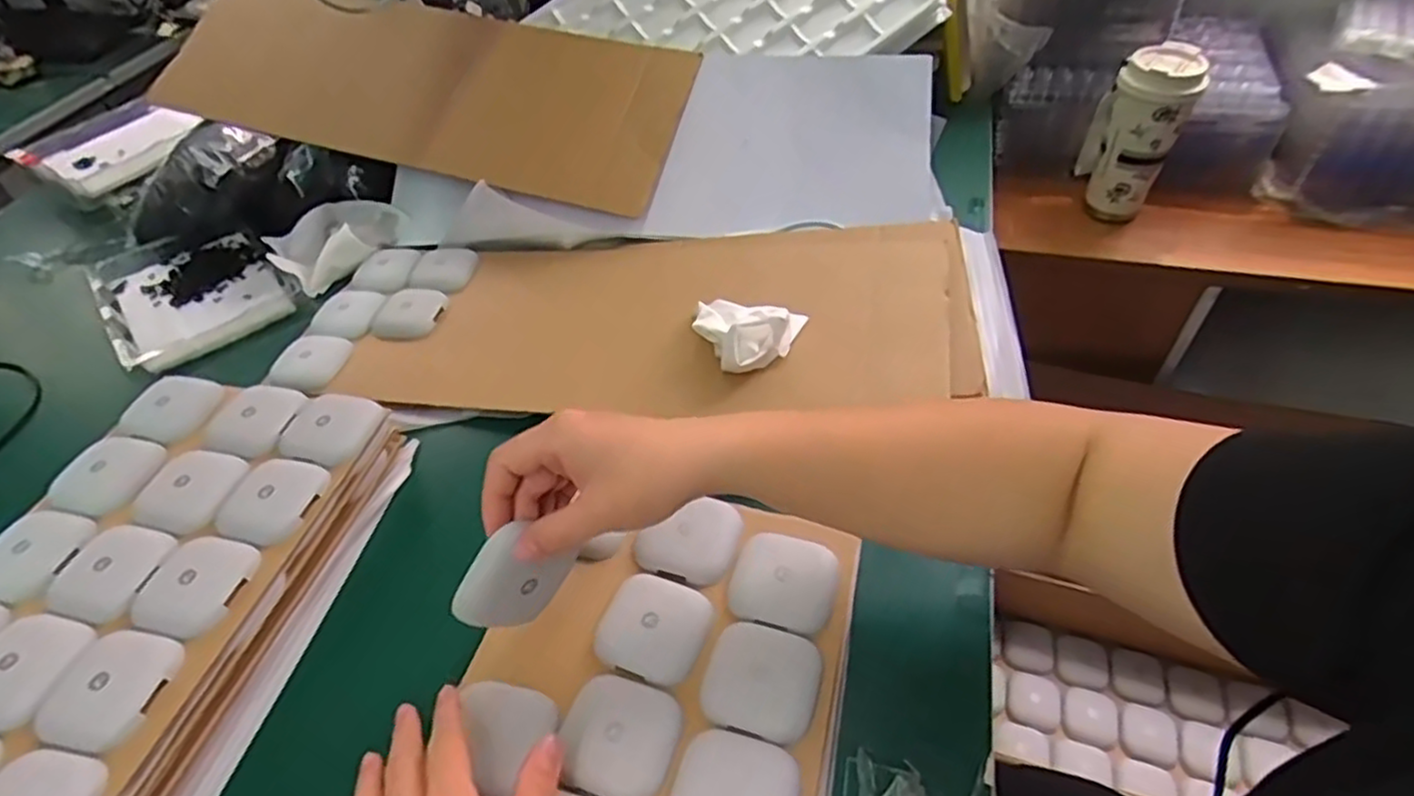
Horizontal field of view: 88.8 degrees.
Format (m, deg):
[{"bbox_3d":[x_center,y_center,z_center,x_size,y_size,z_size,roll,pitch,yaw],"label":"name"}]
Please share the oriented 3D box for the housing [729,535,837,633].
[{"bbox_3d":[0.050,0.116,0.464,0.064,0.011,0.061,11,48,15],"label":"housing"}]

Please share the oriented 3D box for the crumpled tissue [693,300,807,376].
[{"bbox_3d":[0.028,-0.062,0.593,0.084,0.040,0.077,16,50,19],"label":"crumpled tissue"}]

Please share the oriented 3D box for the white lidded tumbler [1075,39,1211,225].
[{"bbox_3d":[0.488,-0.299,0.828,0.091,0.193,0.086,18,51,21],"label":"white lidded tumbler"}]

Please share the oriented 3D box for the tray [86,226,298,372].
[{"bbox_3d":[-0.555,-0.120,0.773,0.157,0.024,0.223,-35,53,-25],"label":"tray"}]

